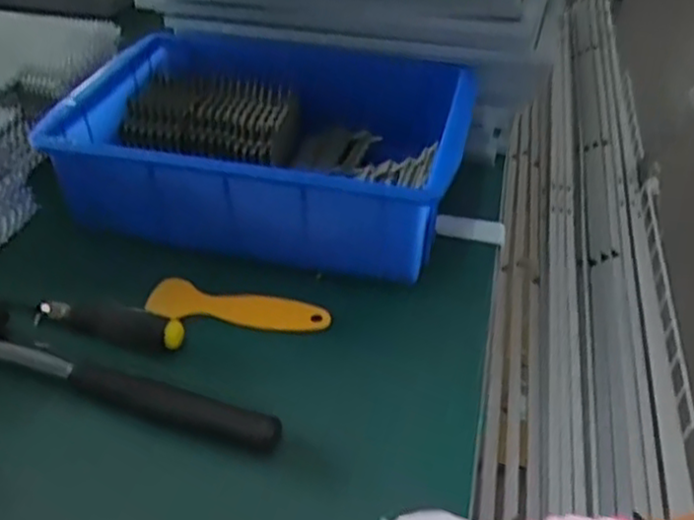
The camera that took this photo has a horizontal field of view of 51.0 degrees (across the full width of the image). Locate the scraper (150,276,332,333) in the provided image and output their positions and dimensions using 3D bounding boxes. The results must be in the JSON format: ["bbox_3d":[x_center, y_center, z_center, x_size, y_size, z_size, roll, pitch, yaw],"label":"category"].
[{"bbox_3d":[-0.074,0.030,0.497,0.123,0.012,0.027,7,39,7],"label":"scraper"}]

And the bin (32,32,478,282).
[{"bbox_3d":[-0.058,-0.098,0.597,0.296,0.087,0.231,9,39,10],"label":"bin"}]

